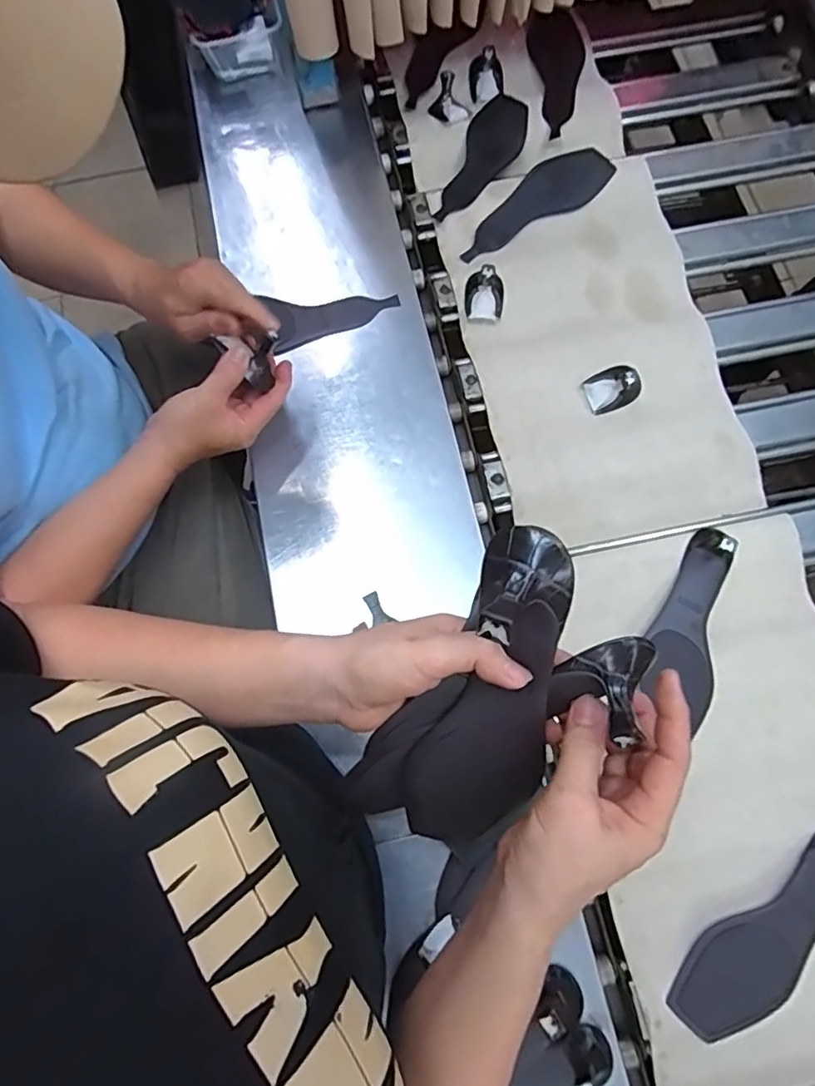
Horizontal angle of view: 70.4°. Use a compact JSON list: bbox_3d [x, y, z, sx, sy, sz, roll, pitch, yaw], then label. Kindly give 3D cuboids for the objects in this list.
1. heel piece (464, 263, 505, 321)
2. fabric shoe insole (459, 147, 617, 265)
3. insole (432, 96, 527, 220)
[{"bbox_3d":[0.099,-0.320,0.726,0.049,0.041,0.070,7,74,1],"label":"heel piece"},{"bbox_3d":[0.168,-0.463,0.781,0.243,0.004,0.079,-30,81,-6],"label":"fabric shoe insole"},{"bbox_3d":[0.110,-0.530,0.795,0.077,0.006,0.240,21,74,5],"label":"insole"}]

